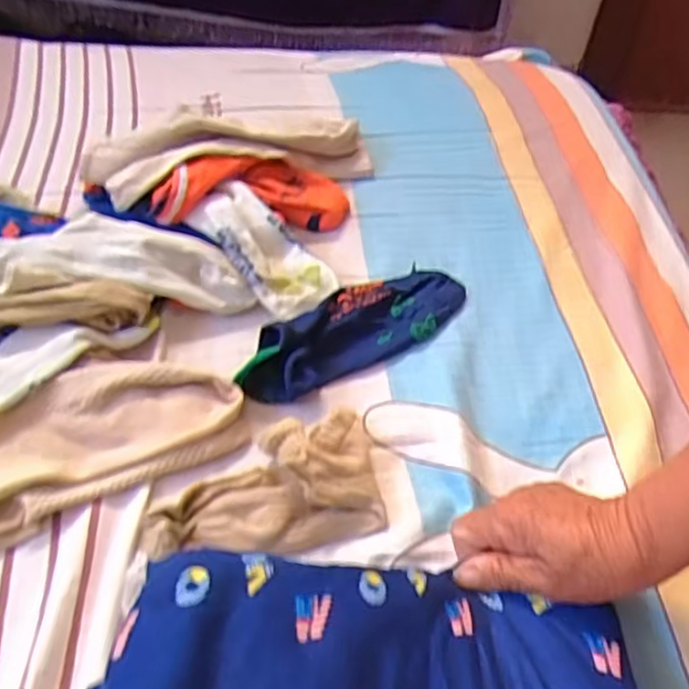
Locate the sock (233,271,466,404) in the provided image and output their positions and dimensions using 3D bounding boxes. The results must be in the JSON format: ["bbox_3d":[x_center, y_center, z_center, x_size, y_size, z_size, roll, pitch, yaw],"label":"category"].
[{"bbox_3d":[0.009,-0.017,0.486,0.185,0.035,0.062,-24,54,-22],"label":"sock"}]

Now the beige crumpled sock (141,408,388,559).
[{"bbox_3d":[-0.047,0.083,0.397,0.134,0.029,0.077,-11,50,-13],"label":"beige crumpled sock"}]

